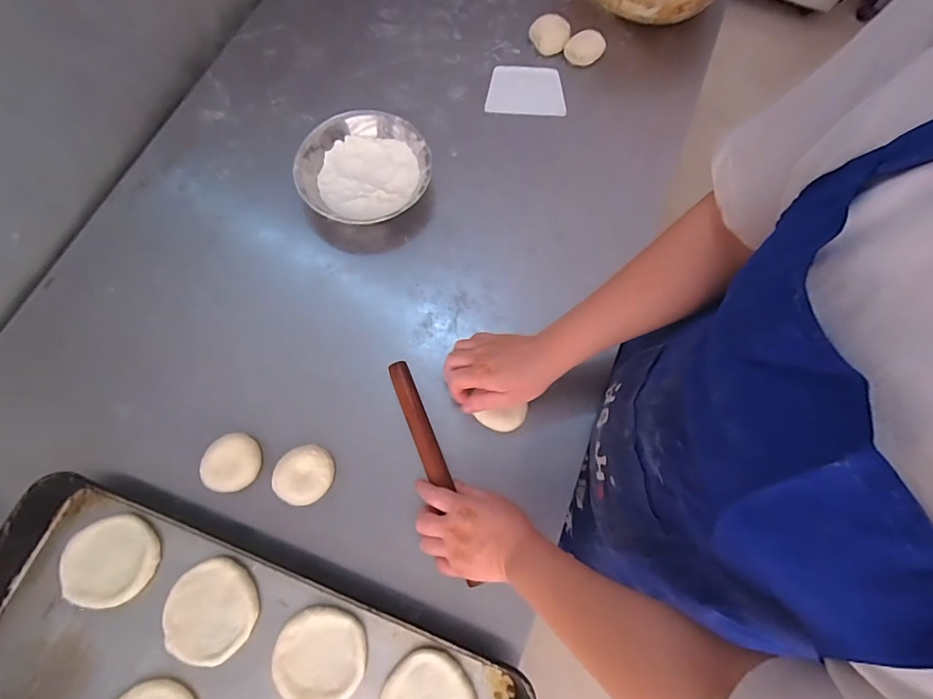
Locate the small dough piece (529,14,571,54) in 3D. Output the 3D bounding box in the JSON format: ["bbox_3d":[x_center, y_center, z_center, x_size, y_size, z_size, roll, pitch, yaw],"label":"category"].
[{"bbox_3d":[0.144,-0.547,0.753,0.066,0.026,0.062,11,73,2],"label":"small dough piece"}]

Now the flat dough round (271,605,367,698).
[{"bbox_3d":[-0.162,0.336,0.478,0.097,0.012,0.091,0,73,-1],"label":"flat dough round"}]

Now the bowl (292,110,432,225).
[{"bbox_3d":[-0.150,-0.259,0.652,0.181,0.056,0.186,0,73,-1],"label":"bowl"}]

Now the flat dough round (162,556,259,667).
[{"bbox_3d":[-0.291,0.296,0.497,0.100,0.017,0.101,0,73,-1],"label":"flat dough round"}]

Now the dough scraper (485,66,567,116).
[{"bbox_3d":[0.100,-0.439,0.739,0.129,0.005,0.092,0,81,-3],"label":"dough scraper"}]

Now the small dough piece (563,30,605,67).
[{"bbox_3d":[0.206,-0.518,0.751,0.072,0.025,0.049,-25,75,-9],"label":"small dough piece"}]

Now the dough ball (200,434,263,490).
[{"bbox_3d":[-0.288,0.141,0.543,0.064,0.037,0.067,0,73,-1],"label":"dough ball"}]

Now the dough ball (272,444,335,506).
[{"bbox_3d":[-0.199,0.155,0.543,0.071,0.036,0.066,0,73,-1],"label":"dough ball"}]

